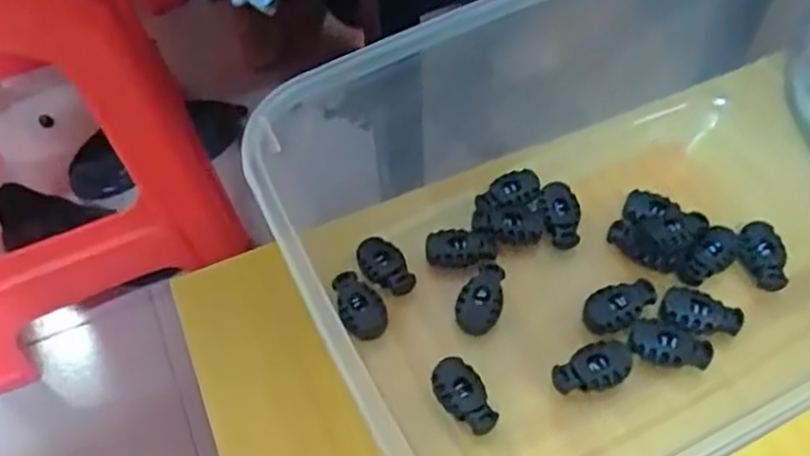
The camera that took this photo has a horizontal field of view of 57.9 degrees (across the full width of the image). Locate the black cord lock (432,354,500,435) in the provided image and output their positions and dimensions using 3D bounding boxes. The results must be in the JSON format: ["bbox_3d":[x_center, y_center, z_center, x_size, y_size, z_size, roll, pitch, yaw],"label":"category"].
[{"bbox_3d":[0.021,0.061,0.263,0.018,0.012,0.028,-18,57,-11],"label":"black cord lock"}]

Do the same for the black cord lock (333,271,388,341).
[{"bbox_3d":[-0.018,0.030,0.289,0.017,0.009,0.027,-15,56,-9],"label":"black cord lock"}]

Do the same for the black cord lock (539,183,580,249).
[{"bbox_3d":[0.065,-0.005,0.305,0.016,0.007,0.028,-1,55,1],"label":"black cord lock"}]

